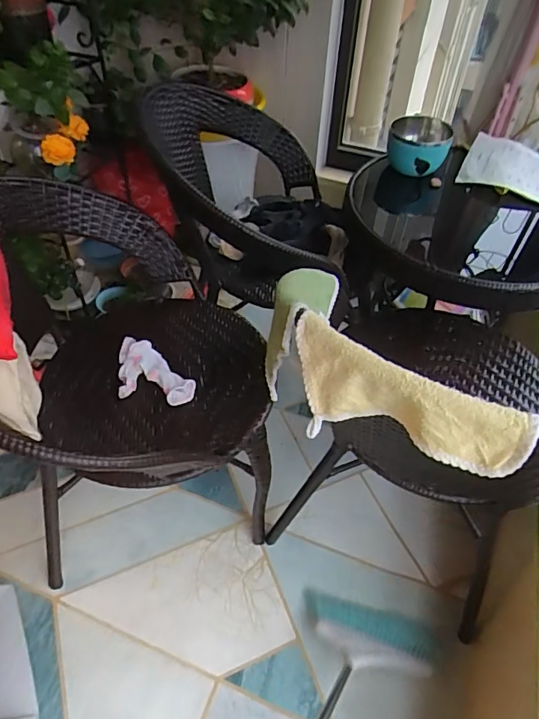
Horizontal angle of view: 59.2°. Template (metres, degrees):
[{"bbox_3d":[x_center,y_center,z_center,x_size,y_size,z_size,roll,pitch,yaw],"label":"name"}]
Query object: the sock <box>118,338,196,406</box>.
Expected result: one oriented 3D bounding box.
[{"bbox_3d":[-0.240,0.032,0.902,0.112,0.030,0.200,-35,56,-29],"label":"sock"}]

